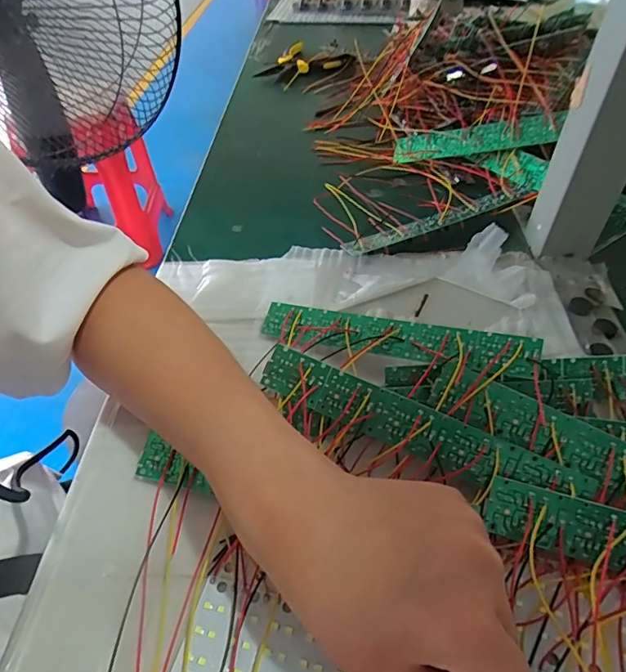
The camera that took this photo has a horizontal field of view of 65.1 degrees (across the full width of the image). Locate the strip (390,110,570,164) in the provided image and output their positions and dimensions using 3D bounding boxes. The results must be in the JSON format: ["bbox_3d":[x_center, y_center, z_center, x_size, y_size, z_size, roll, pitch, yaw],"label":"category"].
[{"bbox_3d":[0.151,-0.185,0.465,0.154,0.026,0.011,5,13,32],"label":"strip"}]

